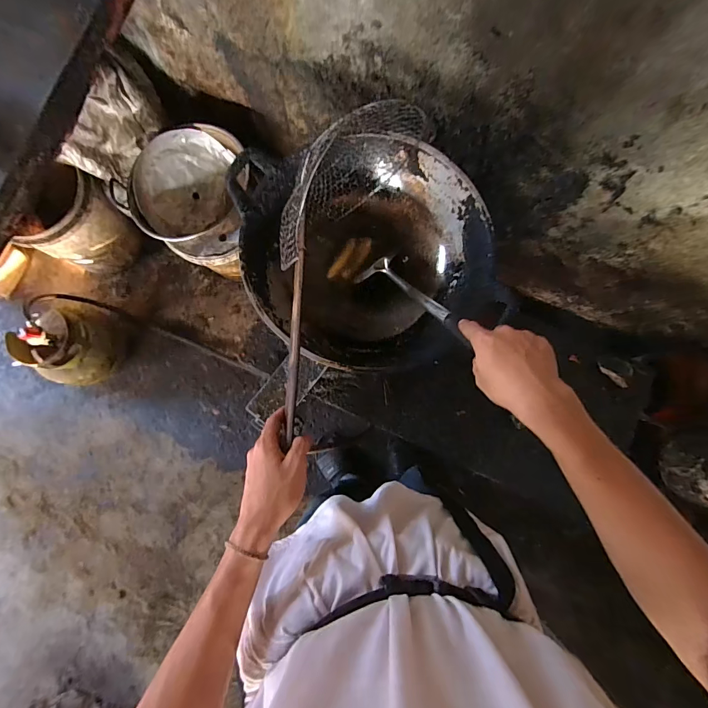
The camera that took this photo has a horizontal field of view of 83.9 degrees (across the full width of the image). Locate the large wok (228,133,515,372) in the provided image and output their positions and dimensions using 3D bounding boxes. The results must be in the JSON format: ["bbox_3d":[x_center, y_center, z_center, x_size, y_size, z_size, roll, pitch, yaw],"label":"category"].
[{"bbox_3d":[0.019,-0.173,0.731,0.418,0.153,0.391,-7,83,-2],"label":"large wok"}]

